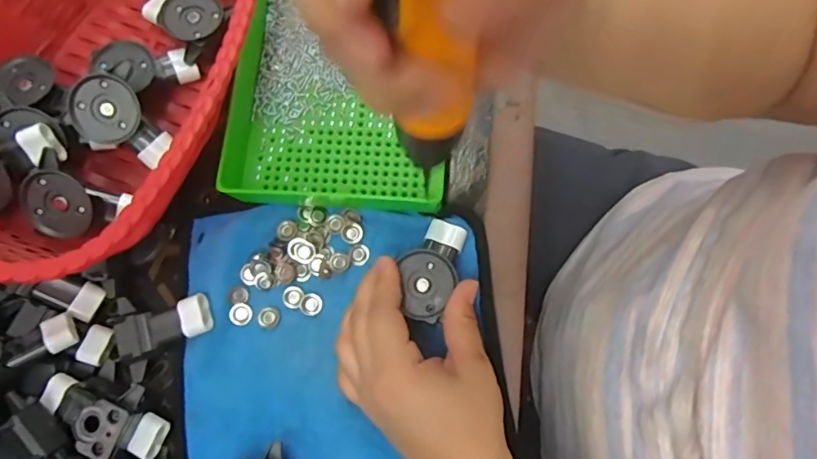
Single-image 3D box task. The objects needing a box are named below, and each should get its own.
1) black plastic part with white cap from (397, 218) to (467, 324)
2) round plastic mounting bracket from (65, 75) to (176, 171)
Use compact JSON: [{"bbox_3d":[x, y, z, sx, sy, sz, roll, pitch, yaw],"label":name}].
[{"bbox_3d":[0.013,0.025,0.319,0.034,0.013,0.066,18,65,5],"label":"black plastic part with white cap"},{"bbox_3d":[-0.189,-0.069,0.333,0.045,0.023,0.062,-32,112,1],"label":"round plastic mounting bracket"}]

